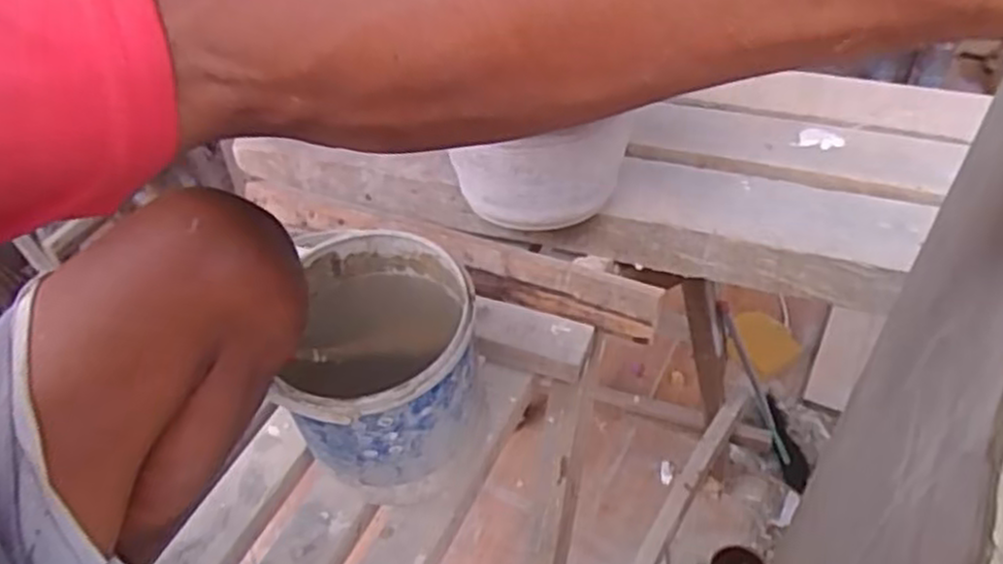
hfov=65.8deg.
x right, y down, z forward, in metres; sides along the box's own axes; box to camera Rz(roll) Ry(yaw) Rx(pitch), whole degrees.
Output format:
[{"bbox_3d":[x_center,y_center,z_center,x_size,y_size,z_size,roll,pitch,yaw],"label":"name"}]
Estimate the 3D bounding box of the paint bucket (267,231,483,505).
[{"bbox_3d":[-0.097,0.083,0.710,0.156,0.181,0.179,-8,48,0],"label":"paint bucket"}]

